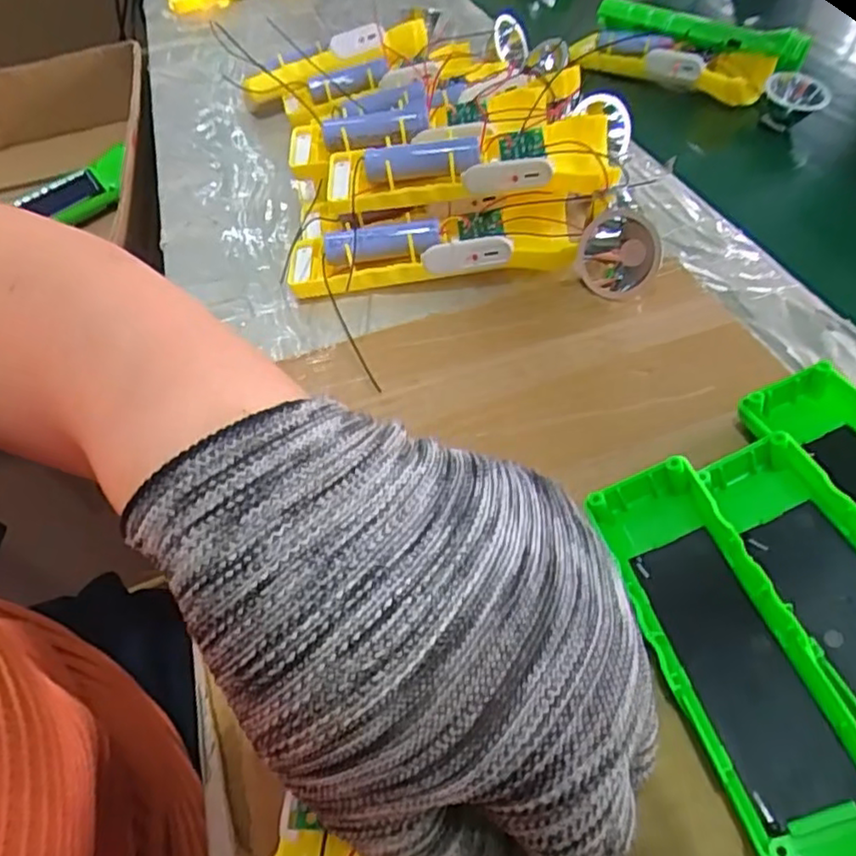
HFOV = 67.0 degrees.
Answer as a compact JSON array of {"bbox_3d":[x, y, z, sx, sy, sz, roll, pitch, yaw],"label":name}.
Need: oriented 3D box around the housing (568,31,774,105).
[{"bbox_3d":[0.184,-0.285,0.504,0.153,0.032,0.037,32,60,29],"label":"housing"}]

